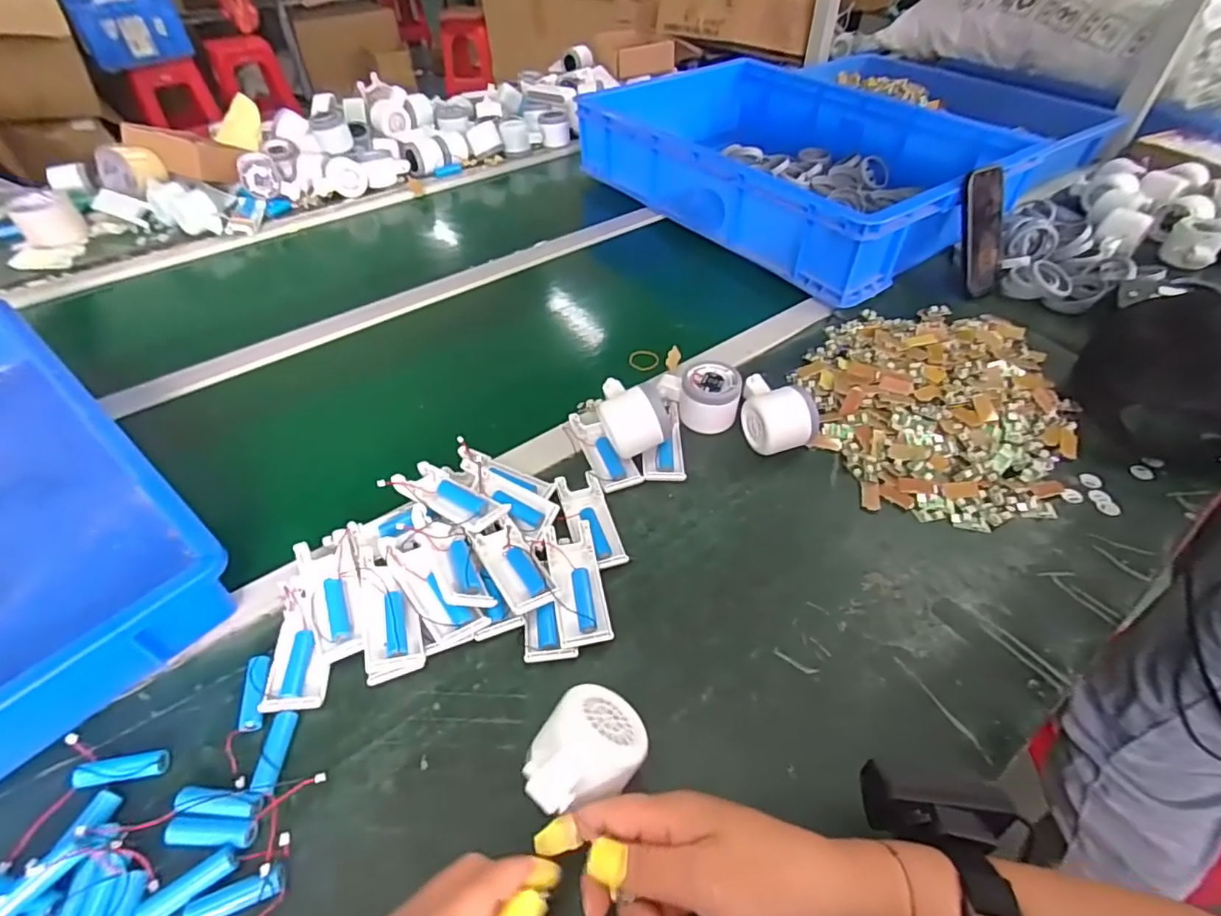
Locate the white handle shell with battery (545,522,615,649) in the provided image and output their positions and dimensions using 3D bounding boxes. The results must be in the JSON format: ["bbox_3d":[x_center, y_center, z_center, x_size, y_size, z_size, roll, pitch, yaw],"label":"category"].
[{"bbox_3d":[-0.026,0.100,0.465,0.039,0.021,0.102,-11,50,-4],"label":"white handle shell with battery"}]

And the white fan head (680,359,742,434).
[{"bbox_3d":[0.102,-0.061,0.597,0.060,0.049,0.060,12,48,11],"label":"white fan head"}]

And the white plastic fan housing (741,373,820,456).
[{"bbox_3d":[0.163,-0.046,0.577,0.060,0.047,0.080,-10,48,-9],"label":"white plastic fan housing"}]

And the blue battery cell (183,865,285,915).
[{"bbox_3d":[-0.212,0.249,0.330,0.049,0.011,0.014,-17,49,-15],"label":"blue battery cell"}]

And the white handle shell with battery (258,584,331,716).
[{"bbox_3d":[-0.227,0.139,0.430,0.036,0.018,0.093,-8,47,-7],"label":"white handle shell with battery"}]

